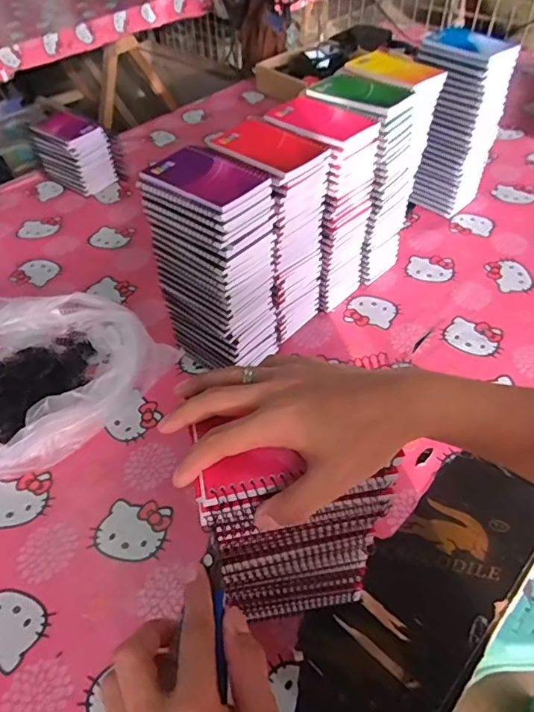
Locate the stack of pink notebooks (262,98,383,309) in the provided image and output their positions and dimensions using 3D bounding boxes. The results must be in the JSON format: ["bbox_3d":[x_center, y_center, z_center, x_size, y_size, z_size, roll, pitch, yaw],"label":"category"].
[{"bbox_3d":[0.080,-0.212,0.759,0.128,0.289,0.114,33,58,30],"label":"stack of pink notebooks"}]

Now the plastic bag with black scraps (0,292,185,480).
[{"bbox_3d":[-0.348,0.033,0.691,0.377,0.103,0.242,-35,54,-25],"label":"plastic bag with black scraps"}]

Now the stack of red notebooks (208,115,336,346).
[{"bbox_3d":[0.008,-0.159,0.717,0.130,0.289,0.104,33,58,30],"label":"stack of red notebooks"}]

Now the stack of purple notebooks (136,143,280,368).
[{"bbox_3d":[-0.063,-0.106,0.672,0.131,0.285,0.102,29,56,25],"label":"stack of purple notebooks"}]

